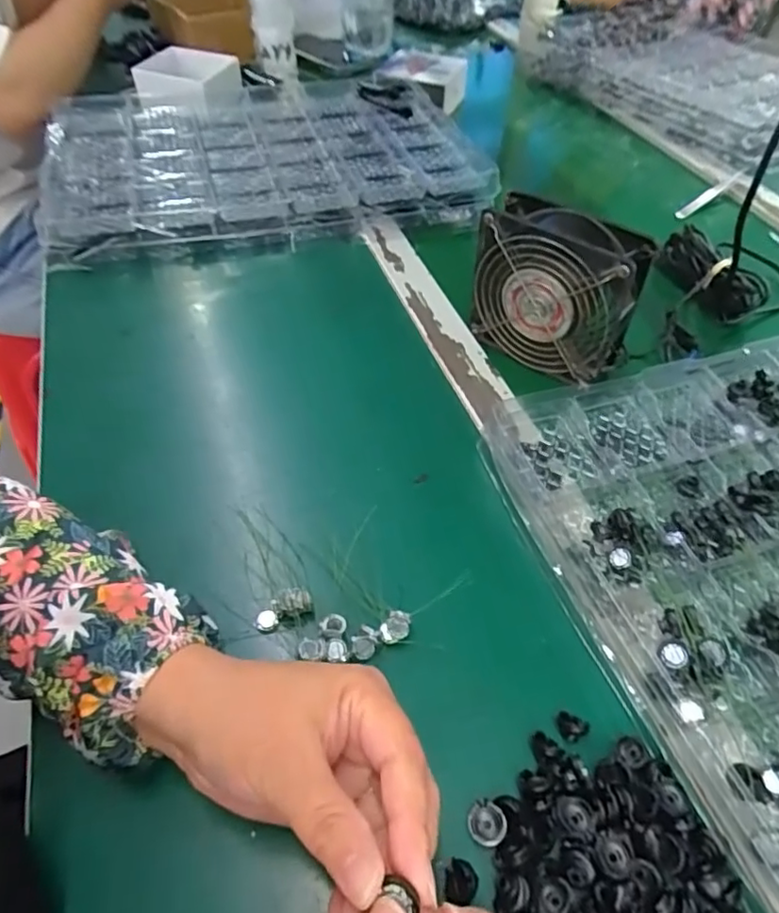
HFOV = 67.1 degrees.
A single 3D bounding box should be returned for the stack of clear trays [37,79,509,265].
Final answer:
[{"bbox_3d":[-0.148,-0.344,0.681,0.456,0.054,0.350,-10,50,-10],"label":"stack of clear trays"}]

